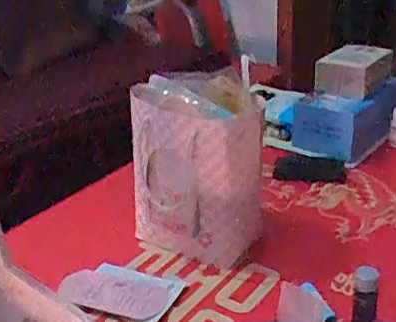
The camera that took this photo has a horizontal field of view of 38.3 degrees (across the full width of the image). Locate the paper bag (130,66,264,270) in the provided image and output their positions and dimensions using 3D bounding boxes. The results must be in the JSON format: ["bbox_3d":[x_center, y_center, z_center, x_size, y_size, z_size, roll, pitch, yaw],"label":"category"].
[{"bbox_3d":[-0.005,0.015,0.690,0.165,0.218,0.068,9,28,23],"label":"paper bag"}]

